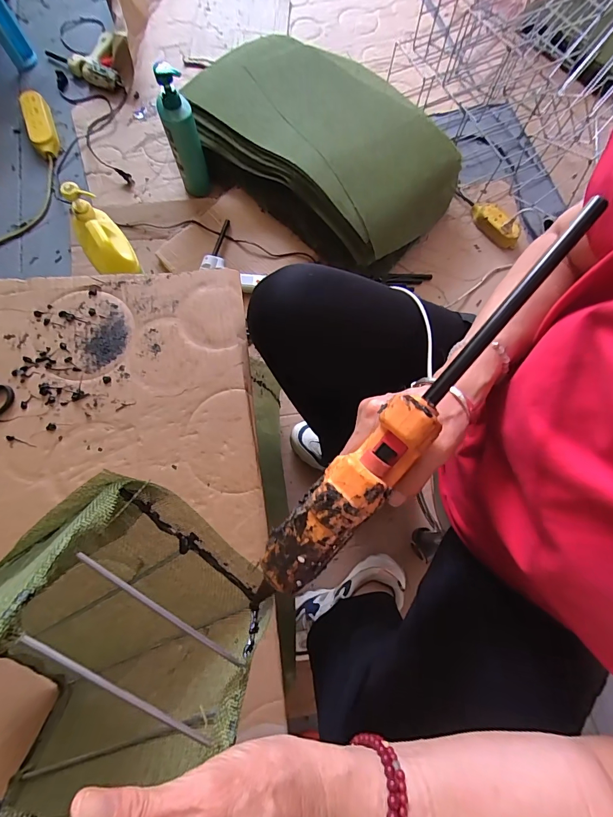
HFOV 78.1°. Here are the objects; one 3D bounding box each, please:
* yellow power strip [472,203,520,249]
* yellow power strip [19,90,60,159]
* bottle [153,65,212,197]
[{"bbox_3d":[0.465,-0.463,0.930,0.059,0.042,0.133,-38,79,-13],"label":"yellow power strip"},{"bbox_3d":[-0.675,-0.721,0.957,0.065,0.034,0.201,-21,77,-7],"label":"yellow power strip"},{"bbox_3d":[-0.266,-0.583,0.822,0.068,0.256,0.059,-13,75,-7],"label":"bottle"}]

